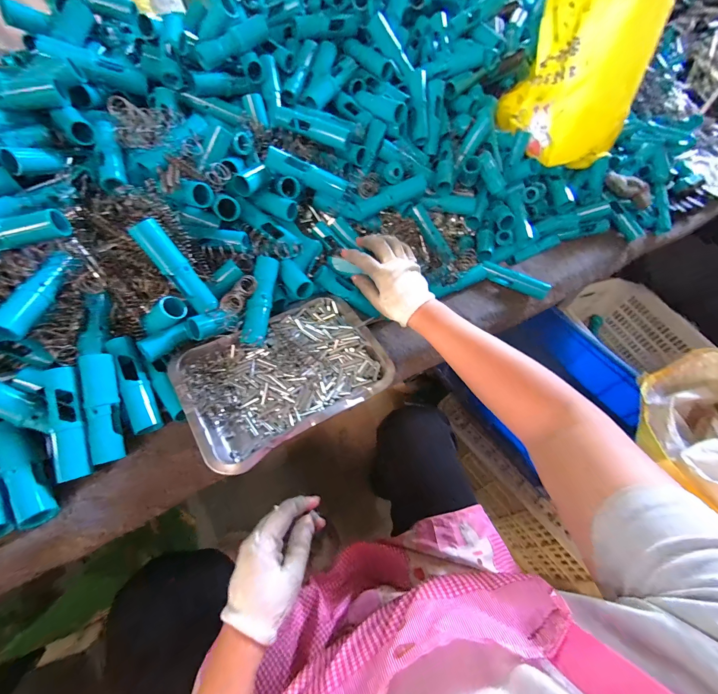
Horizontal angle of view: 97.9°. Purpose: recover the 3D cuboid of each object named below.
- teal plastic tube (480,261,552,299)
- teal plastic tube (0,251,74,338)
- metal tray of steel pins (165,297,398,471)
[{"bbox_3d":[0.278,-0.119,0.561,0.120,0.027,0.021,28,58,14],"label":"teal plastic tube"},{"bbox_3d":[-0.368,-0.064,0.361,0.021,0.027,0.113,6,55,0],"label":"teal plastic tube"},{"bbox_3d":[-0.093,0.031,0.413,0.253,0.033,0.177,-28,62,-21],"label":"metal tray of steel pins"}]

